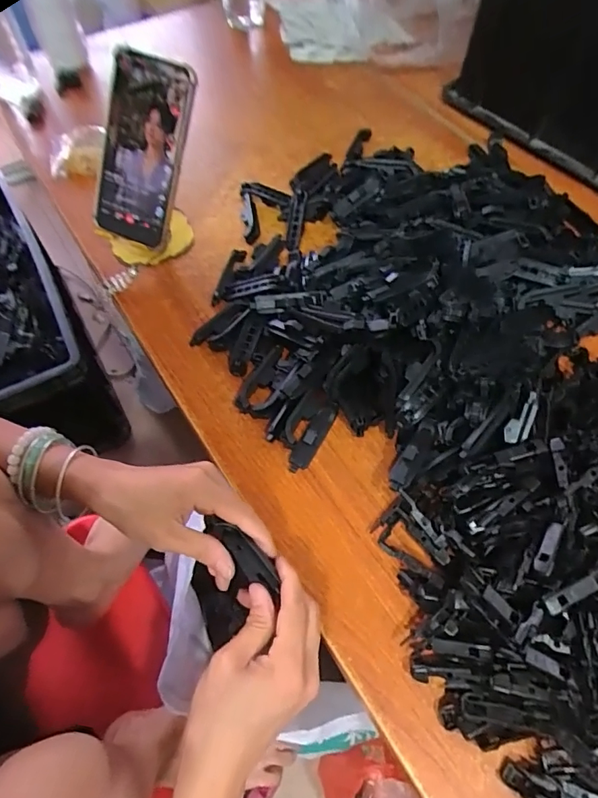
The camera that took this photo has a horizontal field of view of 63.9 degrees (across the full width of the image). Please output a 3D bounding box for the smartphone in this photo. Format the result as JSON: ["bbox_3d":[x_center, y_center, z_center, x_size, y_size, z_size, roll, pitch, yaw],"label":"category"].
[{"bbox_3d":[-0.157,-0.242,0.475,0.083,0.167,0.009,24,24,7],"label":"smartphone"}]

